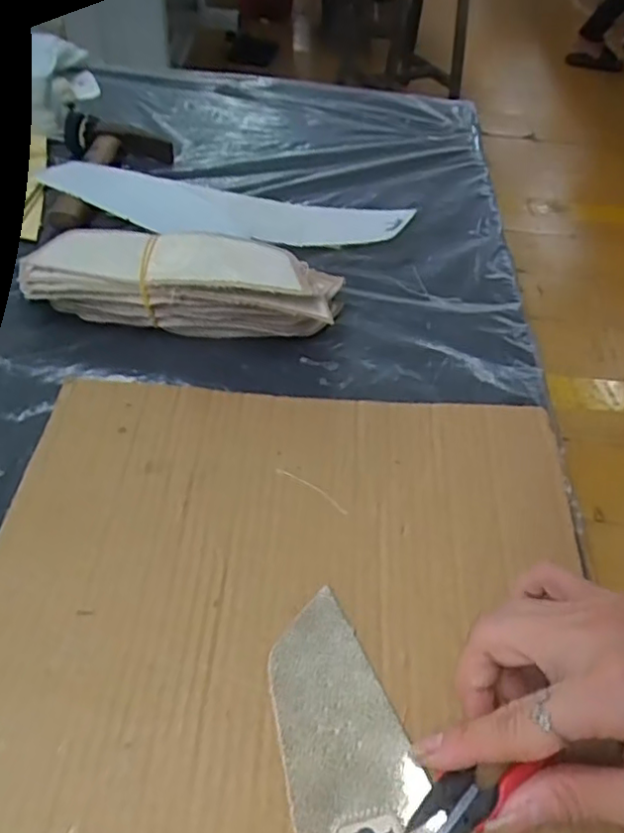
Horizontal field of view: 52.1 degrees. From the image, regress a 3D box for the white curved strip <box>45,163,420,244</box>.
[{"bbox_3d":[-0.066,-0.163,0.498,0.272,0.023,0.060,4,49,-3],"label":"white curved strip"}]

